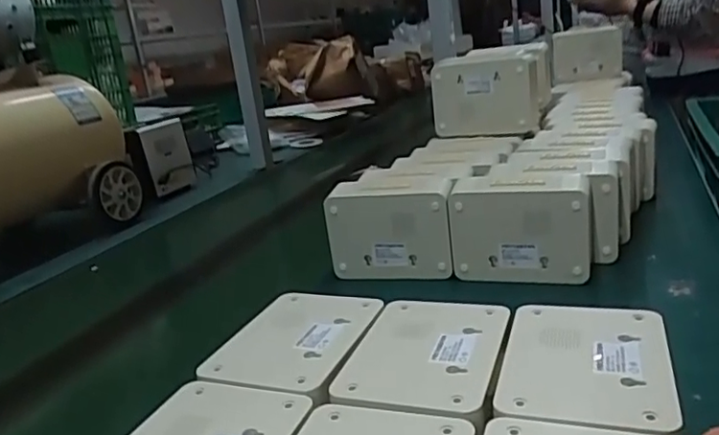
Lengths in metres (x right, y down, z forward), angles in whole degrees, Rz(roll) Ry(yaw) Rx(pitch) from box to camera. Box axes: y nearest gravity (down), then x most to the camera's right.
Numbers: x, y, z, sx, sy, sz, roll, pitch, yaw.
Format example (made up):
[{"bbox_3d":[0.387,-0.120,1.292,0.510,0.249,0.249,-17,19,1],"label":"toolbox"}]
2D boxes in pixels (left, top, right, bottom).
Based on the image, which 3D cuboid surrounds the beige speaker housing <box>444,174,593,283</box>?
[{"bbox_3d":[0.172,0.010,0.641,0.140,0.103,0.053,-1,19,20],"label":"beige speaker housing"}]

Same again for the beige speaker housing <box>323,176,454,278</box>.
[{"bbox_3d":[0.037,0.012,0.693,0.139,0.104,0.055,-2,18,16],"label":"beige speaker housing"}]

